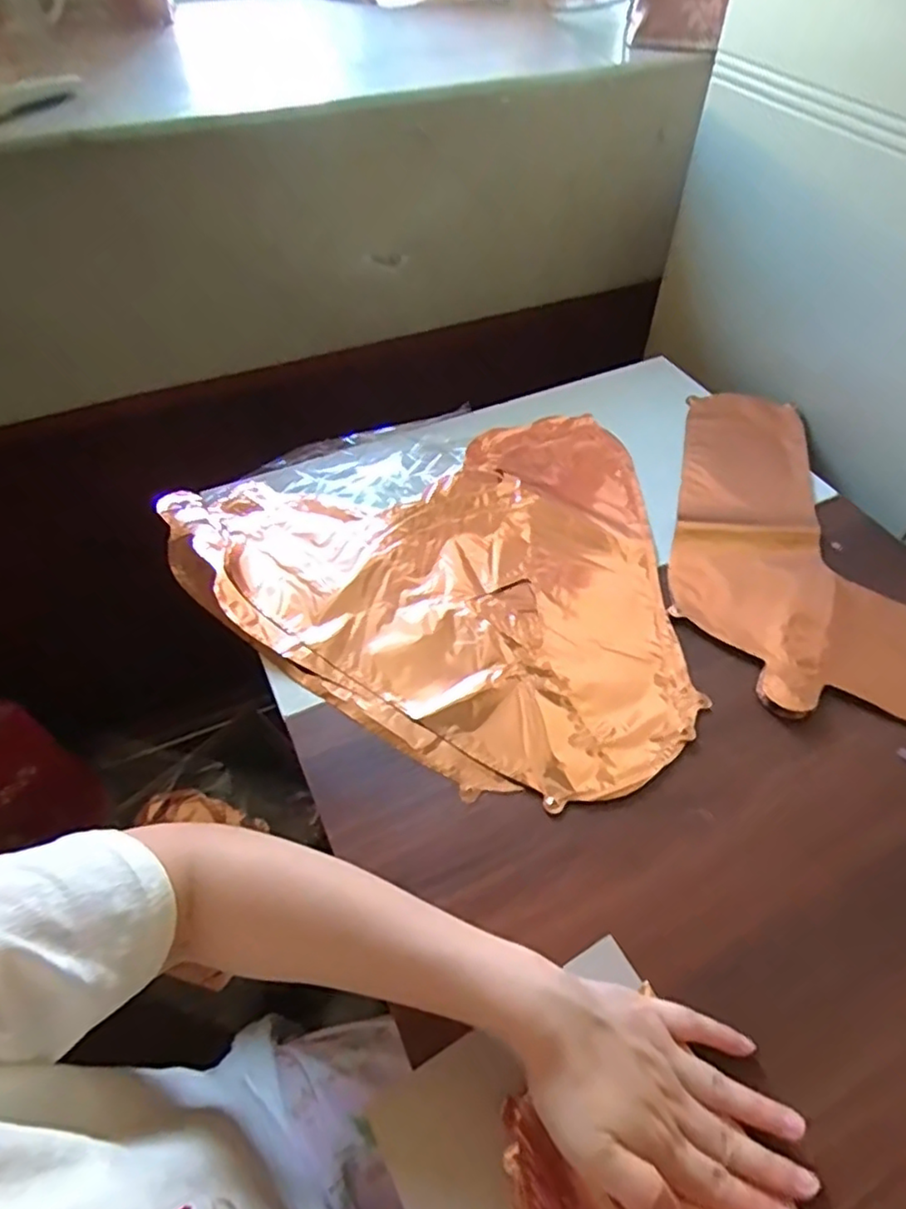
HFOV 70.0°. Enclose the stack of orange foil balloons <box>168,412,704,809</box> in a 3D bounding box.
[{"bbox_3d":[0.010,-0.013,0.555,0.433,0.023,0.389,-17,53,-13],"label":"stack of orange foil balloons"}]

